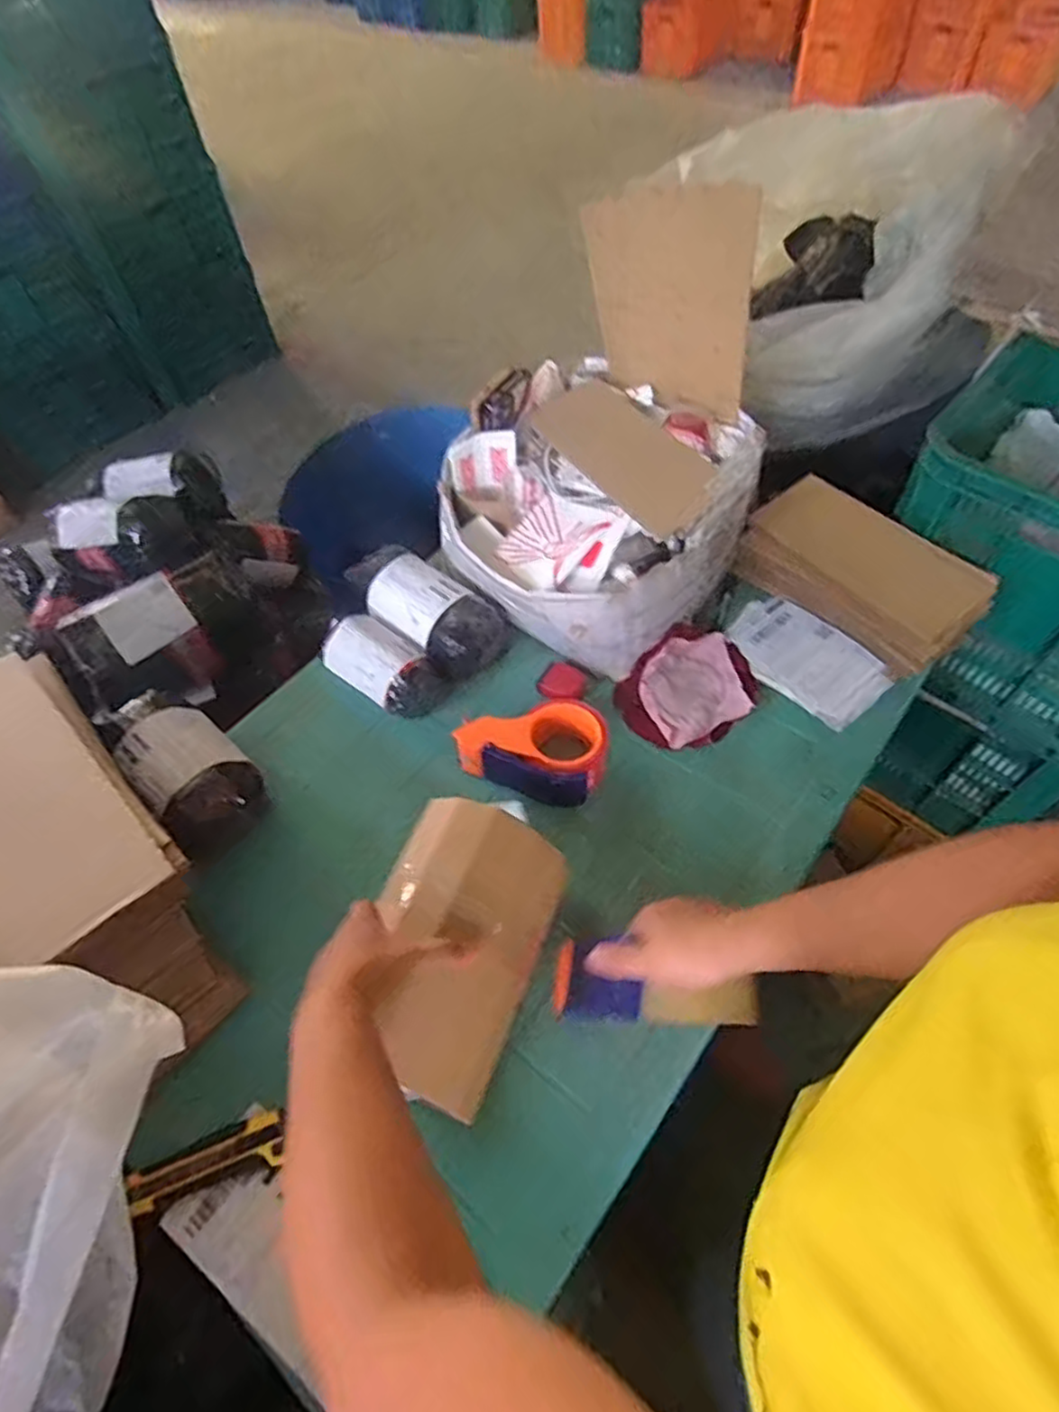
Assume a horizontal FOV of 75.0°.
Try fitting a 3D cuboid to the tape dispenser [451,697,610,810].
[{"bbox_3d":[0.008,0.040,0.755,0.149,0.061,0.109,20,60,17],"label":"tape dispenser"}]

